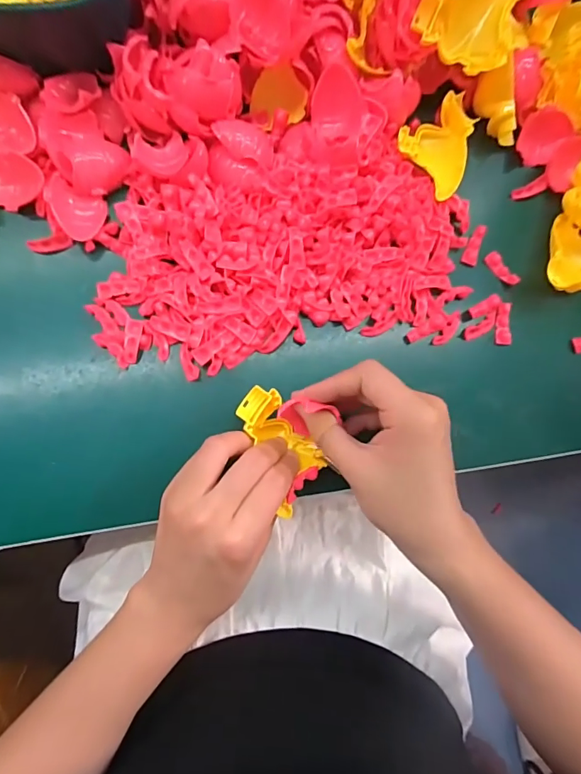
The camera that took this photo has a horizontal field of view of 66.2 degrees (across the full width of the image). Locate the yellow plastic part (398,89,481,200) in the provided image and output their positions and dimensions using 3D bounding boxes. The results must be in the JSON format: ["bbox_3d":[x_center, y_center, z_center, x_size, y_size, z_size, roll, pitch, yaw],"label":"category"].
[{"bbox_3d":[0.112,-0.174,0.325,0.059,0.022,0.056,-44,86,-9],"label":"yellow plastic part"}]

